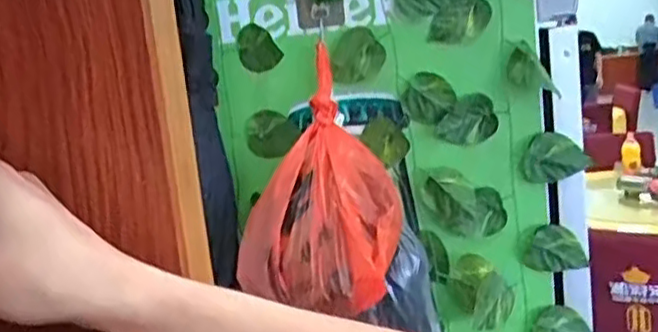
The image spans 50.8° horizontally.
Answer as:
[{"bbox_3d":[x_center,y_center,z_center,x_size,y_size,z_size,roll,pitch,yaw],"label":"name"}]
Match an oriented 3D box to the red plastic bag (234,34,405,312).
[{"bbox_3d":[-0.024,0.021,0.840,0.191,0.254,0.245,-8,10,-5],"label":"red plastic bag"}]

